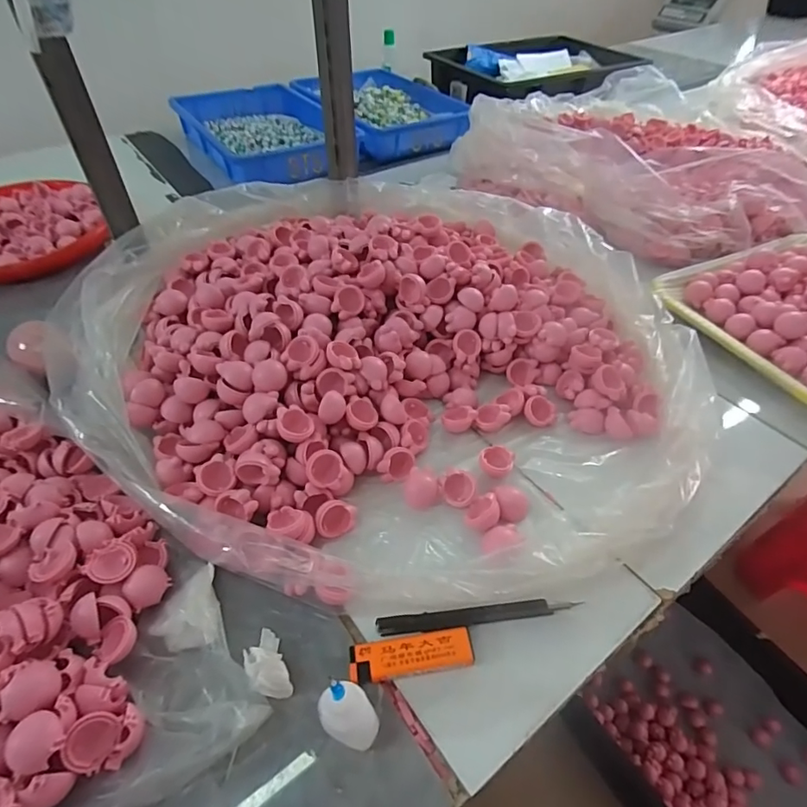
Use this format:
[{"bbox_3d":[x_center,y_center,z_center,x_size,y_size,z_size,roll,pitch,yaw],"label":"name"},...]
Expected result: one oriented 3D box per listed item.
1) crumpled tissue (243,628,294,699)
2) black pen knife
[{"bbox_3d":[-0.089,0.166,0.319,0.023,0.024,0.045,-20,50,-19],"label":"crumpled tissue"},{"bbox_3d":[0.051,0.146,0.343,0.135,0.015,0.004,-5,2,-3],"label":"black pen knife"}]

